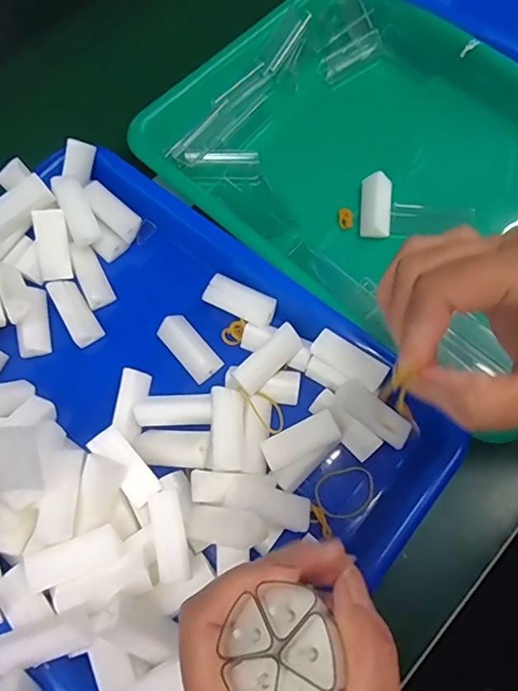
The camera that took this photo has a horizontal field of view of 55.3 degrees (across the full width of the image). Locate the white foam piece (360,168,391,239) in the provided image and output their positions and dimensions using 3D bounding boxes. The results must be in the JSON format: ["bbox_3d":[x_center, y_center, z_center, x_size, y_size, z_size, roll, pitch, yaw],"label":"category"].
[{"bbox_3d":[0.083,-0.100,0.350,0.020,0.013,0.046,4,70,2],"label":"white foam piece"}]

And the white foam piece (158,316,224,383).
[{"bbox_3d":[-0.044,0.001,0.316,0.021,0.013,0.046,-39,74,-12],"label":"white foam piece"}]

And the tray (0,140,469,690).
[{"bbox_3d":[-0.083,0.047,0.287,0.320,0.059,0.268,38,75,13],"label":"tray"}]

